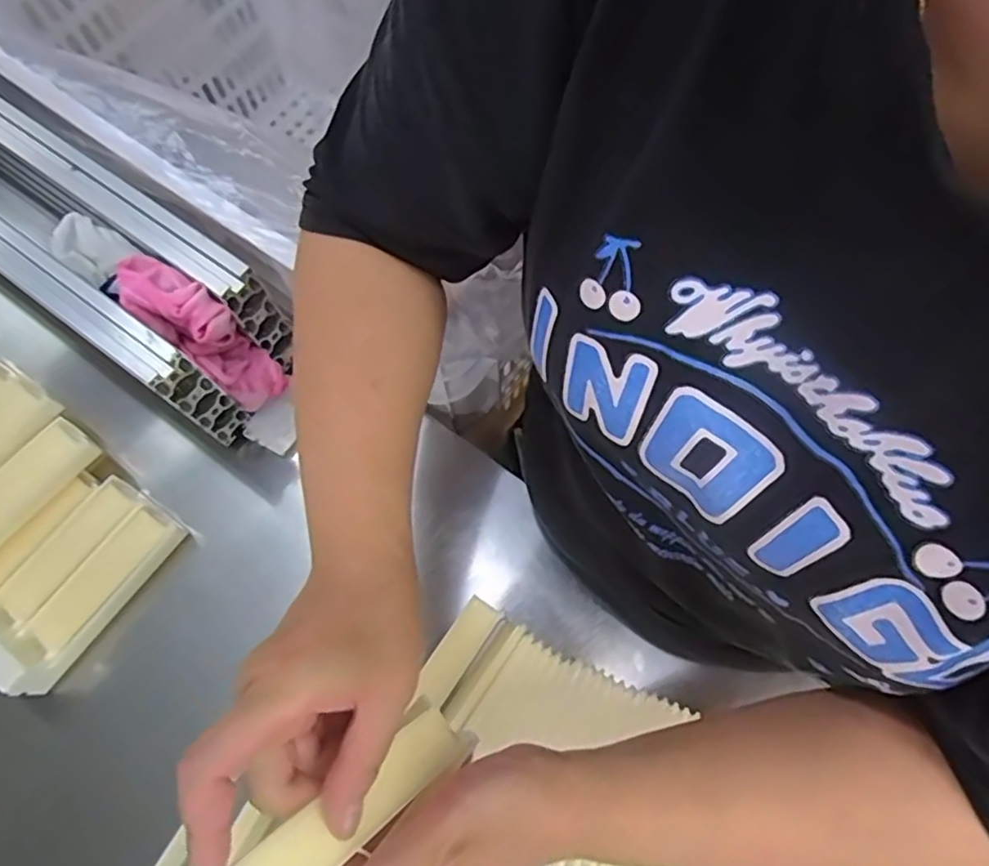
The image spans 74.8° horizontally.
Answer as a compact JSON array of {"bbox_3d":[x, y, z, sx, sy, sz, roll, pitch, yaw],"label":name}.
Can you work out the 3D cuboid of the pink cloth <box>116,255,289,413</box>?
[{"bbox_3d":[-0.196,-0.062,0.457,0.054,0.141,0.042,24,70,36],"label":"pink cloth"}]

